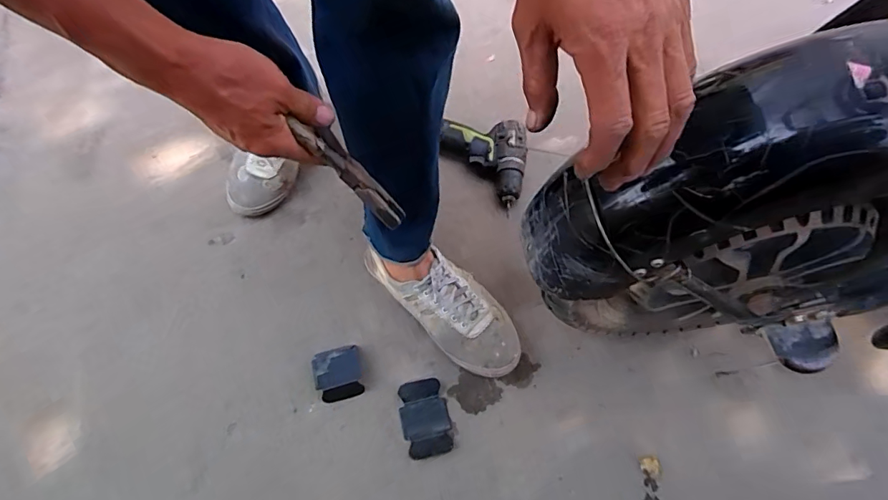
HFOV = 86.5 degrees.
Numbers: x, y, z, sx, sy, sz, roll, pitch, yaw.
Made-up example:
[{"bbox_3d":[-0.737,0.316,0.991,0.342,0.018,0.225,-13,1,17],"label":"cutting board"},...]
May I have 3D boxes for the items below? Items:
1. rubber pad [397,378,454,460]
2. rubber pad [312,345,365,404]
[{"bbox_3d":[-0.024,0.215,0.605,0.061,0.022,0.091,-15,65,-7],"label":"rubber pad"},{"bbox_3d":[-0.140,0.164,0.625,0.060,0.027,0.064,-12,65,-6],"label":"rubber pad"}]

